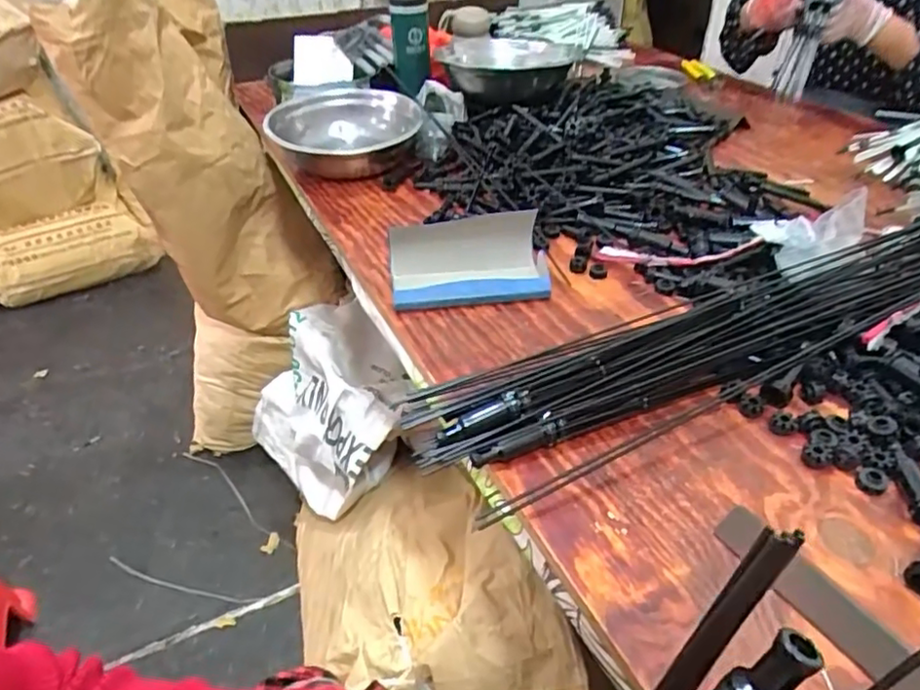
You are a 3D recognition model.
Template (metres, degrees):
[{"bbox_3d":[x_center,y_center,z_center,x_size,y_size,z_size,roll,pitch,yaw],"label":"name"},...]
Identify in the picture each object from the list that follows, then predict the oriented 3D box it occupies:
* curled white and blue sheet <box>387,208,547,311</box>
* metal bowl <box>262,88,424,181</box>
[{"bbox_3d":[0.011,-0.088,0.652,0.165,0.060,0.091,-3,38,-6],"label":"curled white and blue sheet"},{"bbox_3d":[-0.171,-0.320,0.947,0.227,0.058,0.243,-1,38,-3],"label":"metal bowl"}]

